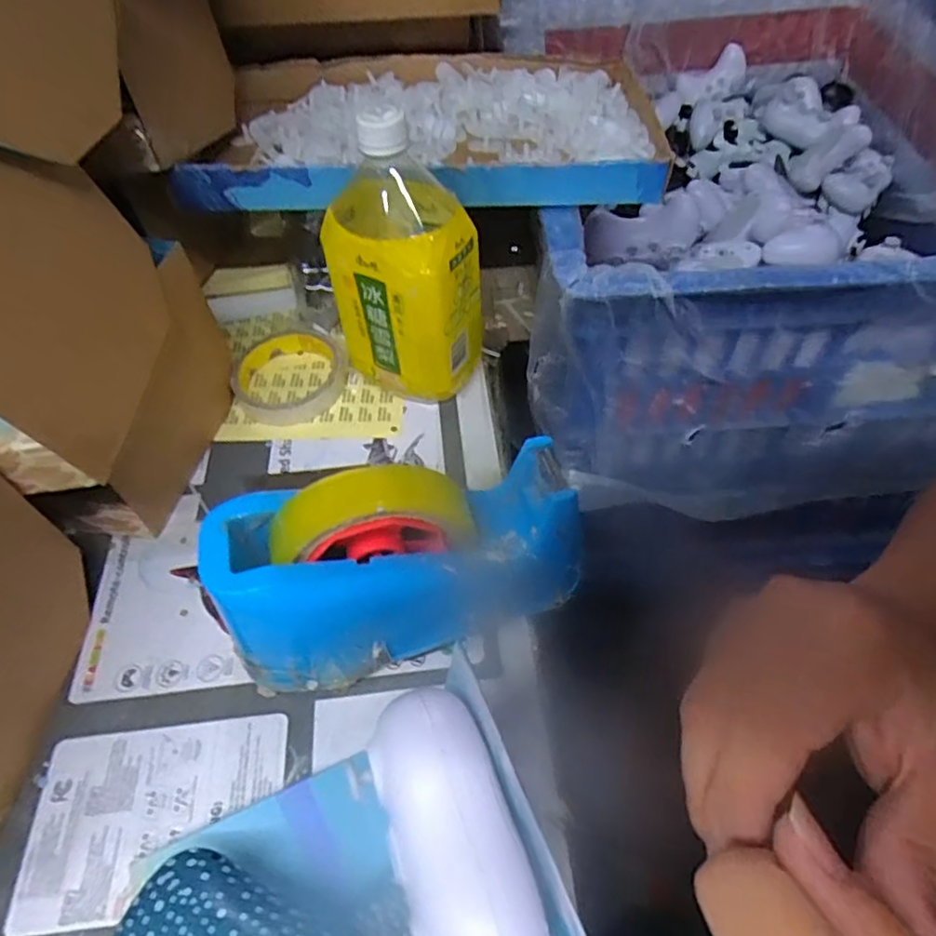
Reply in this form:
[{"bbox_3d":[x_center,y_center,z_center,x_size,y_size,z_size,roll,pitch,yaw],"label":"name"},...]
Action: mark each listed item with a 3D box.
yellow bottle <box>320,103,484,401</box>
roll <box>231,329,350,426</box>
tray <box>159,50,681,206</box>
[{"bbox_3d":[-0.046,-0.141,0.436,0.098,0.199,0.096,-12,53,-6],"label":"yellow bottle"},{"bbox_3d":[-0.142,-0.074,0.495,0.091,0.022,0.081,-8,53,-3],"label":"roll"},{"bbox_3d":[-0.032,-0.280,0.508,0.354,0.039,0.205,-2,54,0],"label":"tray"}]

